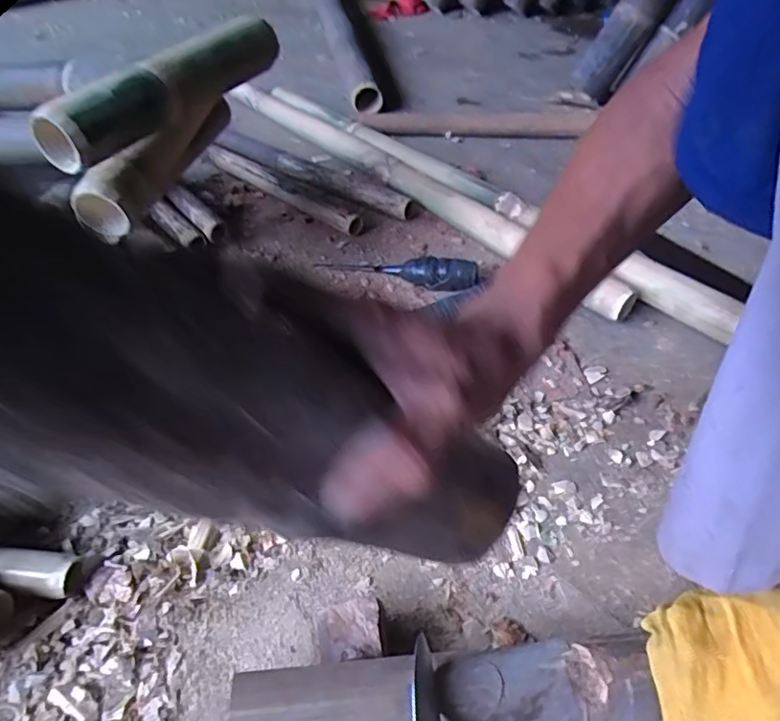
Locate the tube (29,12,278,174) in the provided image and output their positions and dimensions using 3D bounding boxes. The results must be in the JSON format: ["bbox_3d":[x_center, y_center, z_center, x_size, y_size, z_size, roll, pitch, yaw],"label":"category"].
[{"bbox_3d":[-0.197,-0.262,0.515,0.048,0.049,0.274,25,51,19],"label":"tube"}]

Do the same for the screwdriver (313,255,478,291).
[{"bbox_3d":[0.007,-0.113,0.665,0.193,0.037,0.027,12,48,8],"label":"screwdriver"}]

